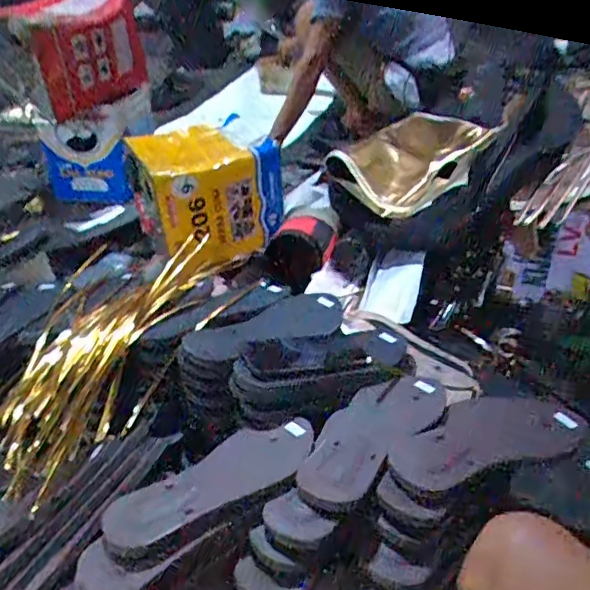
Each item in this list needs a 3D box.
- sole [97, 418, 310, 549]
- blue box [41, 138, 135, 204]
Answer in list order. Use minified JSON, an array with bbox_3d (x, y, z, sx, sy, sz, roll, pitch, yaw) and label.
[{"bbox_3d":[-0.079,0.180,0.579,0.221,0.017,0.081,-17,36,-24],"label":"sole"},{"bbox_3d":[-0.560,-0.323,1.550,0.227,0.163,0.042,-4,32,-5],"label":"blue box"}]

